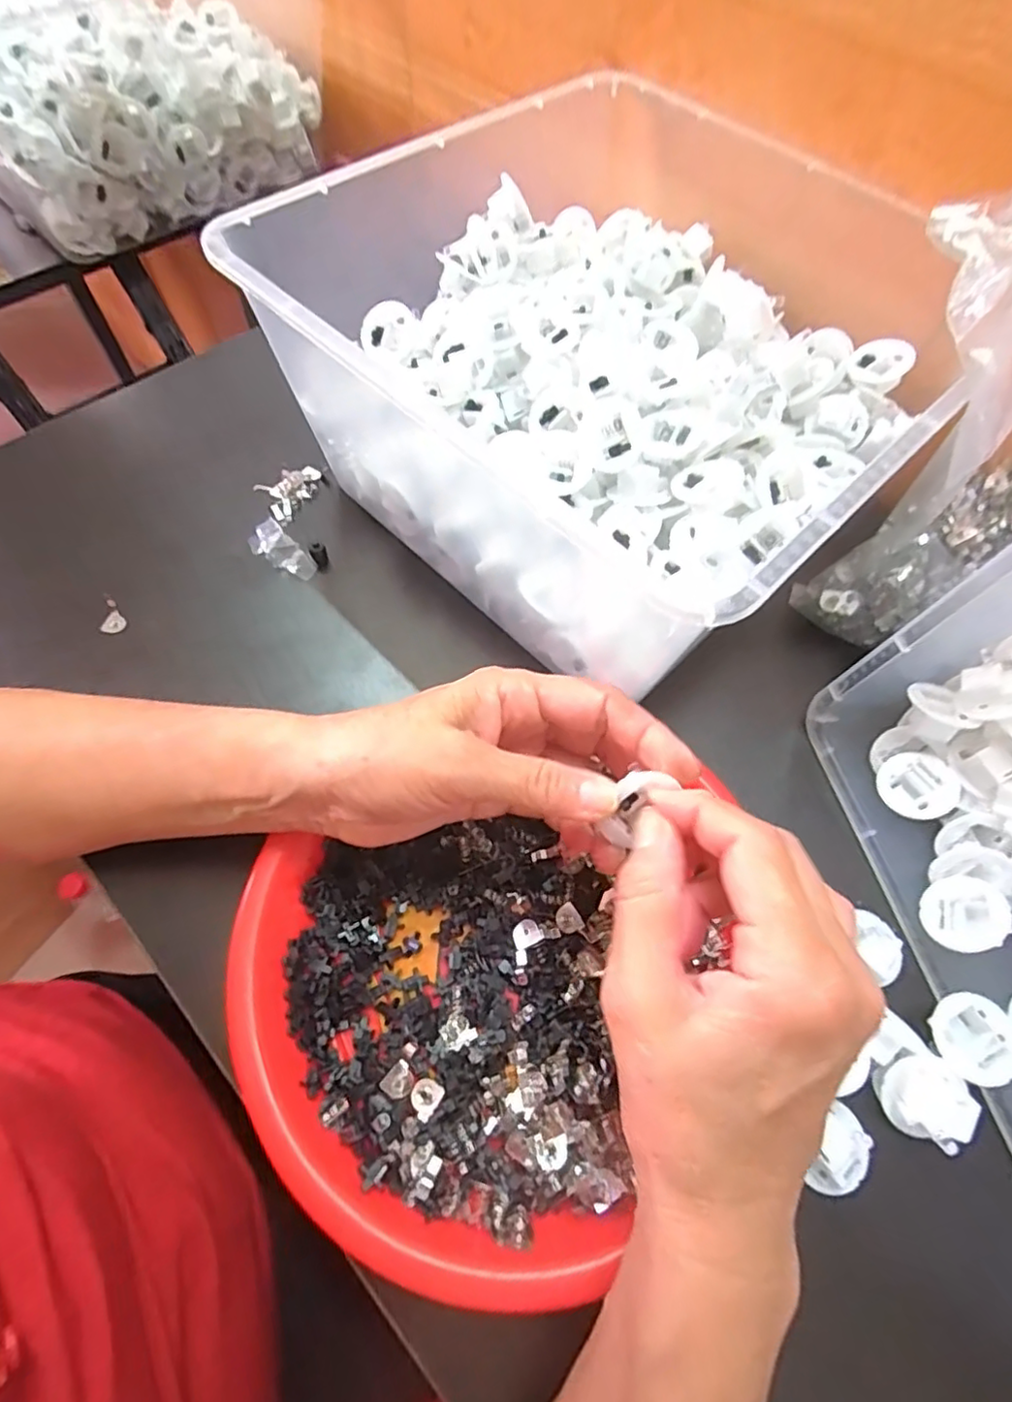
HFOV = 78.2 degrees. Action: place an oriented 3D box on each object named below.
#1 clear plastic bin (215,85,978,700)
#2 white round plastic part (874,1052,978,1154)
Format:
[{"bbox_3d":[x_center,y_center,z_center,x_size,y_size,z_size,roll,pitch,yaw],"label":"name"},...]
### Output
[{"bbox_3d":[0.056,-0.190,0.350,0.313,0.123,0.295,-38,70,-19],"label":"clear plastic bin"},{"bbox_3d":[0.169,0.160,0.251,0.027,0.020,0.030,-18,65,-11],"label":"white round plastic part"}]

